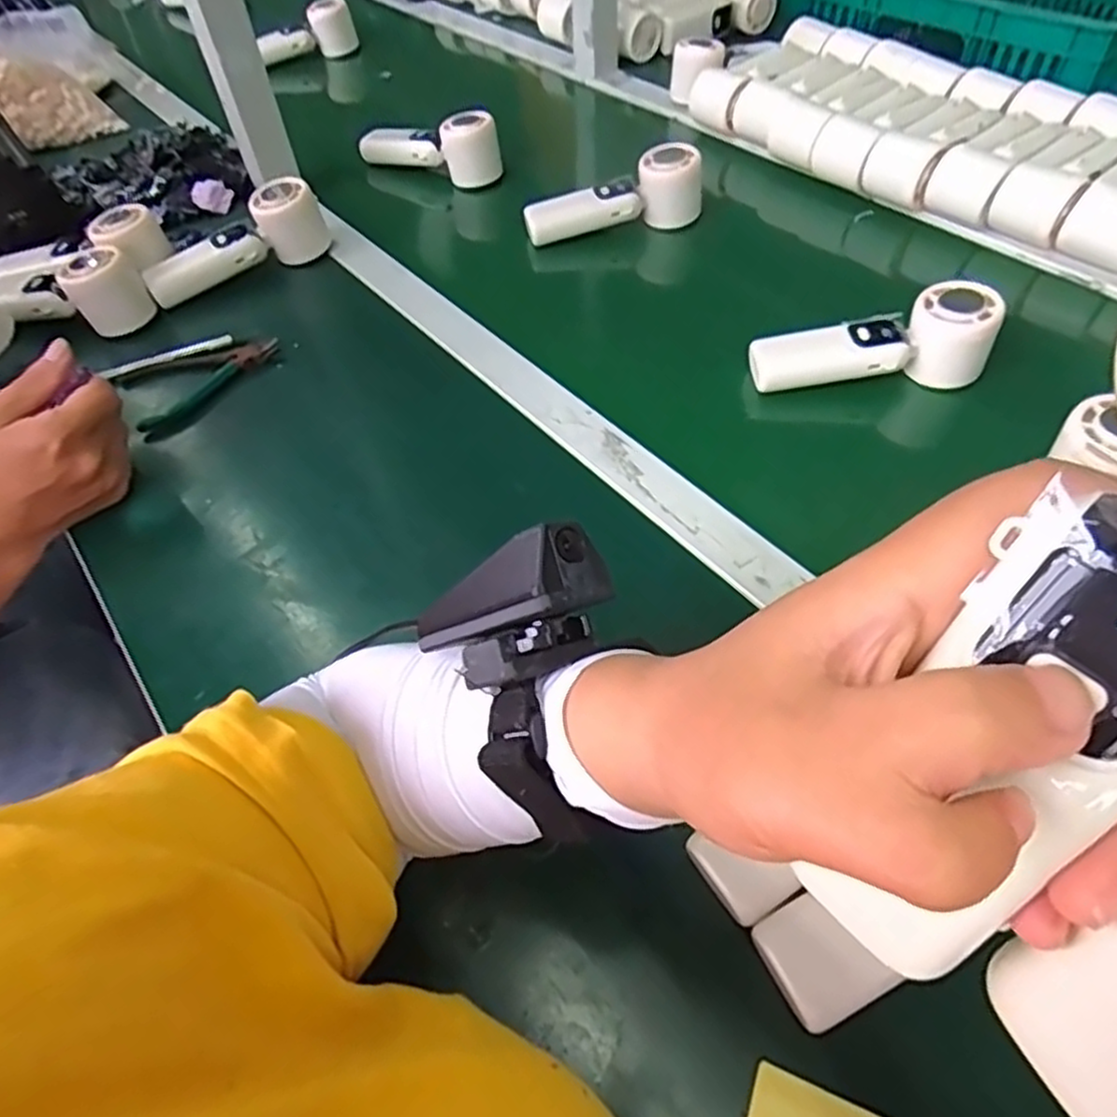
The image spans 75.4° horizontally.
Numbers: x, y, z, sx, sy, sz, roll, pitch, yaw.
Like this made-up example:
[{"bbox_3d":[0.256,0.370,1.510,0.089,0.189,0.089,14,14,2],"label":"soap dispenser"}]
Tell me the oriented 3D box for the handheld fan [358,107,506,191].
[{"bbox_3d":[-0.135,-0.445,0.773,0.161,0.066,0.048,22,56,18],"label":"handheld fan"}]

